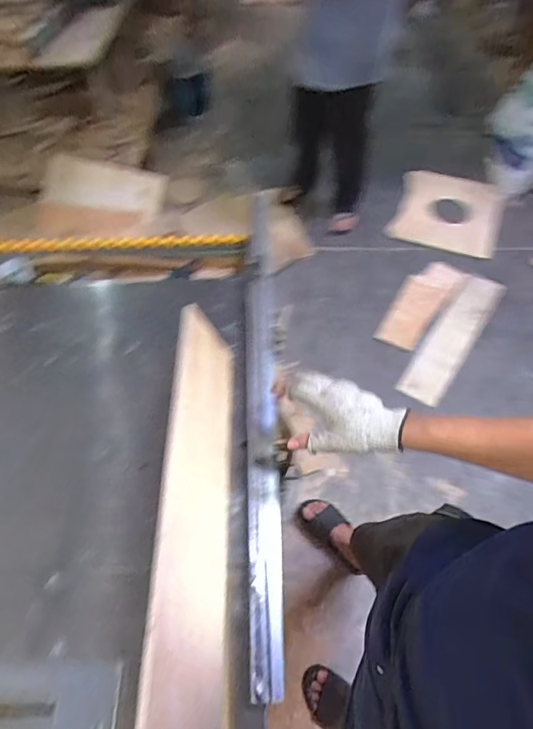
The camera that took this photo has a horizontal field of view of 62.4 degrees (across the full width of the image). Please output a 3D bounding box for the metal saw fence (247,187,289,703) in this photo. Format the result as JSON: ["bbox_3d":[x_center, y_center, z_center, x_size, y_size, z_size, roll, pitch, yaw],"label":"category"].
[{"bbox_3d":[-0.002,0.030,0.767,0.063,0.076,0.888,-1,59,0],"label":"metal saw fence"}]

